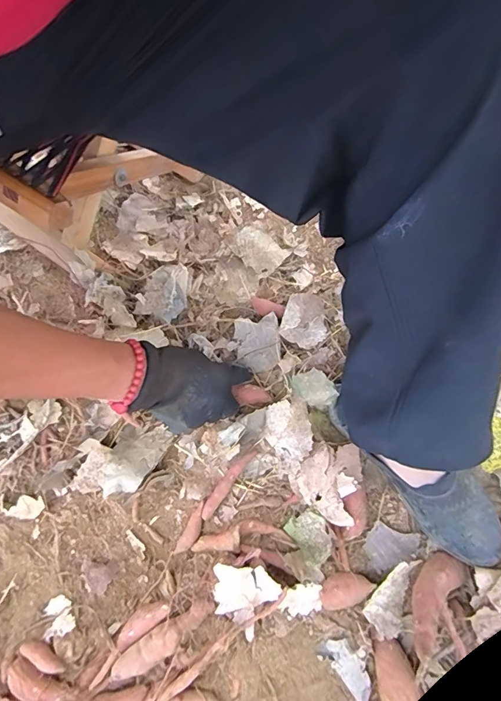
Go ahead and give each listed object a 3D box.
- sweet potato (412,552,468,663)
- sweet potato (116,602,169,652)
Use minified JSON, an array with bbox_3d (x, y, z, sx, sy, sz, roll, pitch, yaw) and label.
[{"bbox_3d":[0.182,0.250,0.399,0.038,0.042,0.112,44,44,13],"label":"sweet potato"},{"bbox_3d":[-0.117,0.291,0.432,0.062,0.024,0.022,-36,75,-8],"label":"sweet potato"}]

